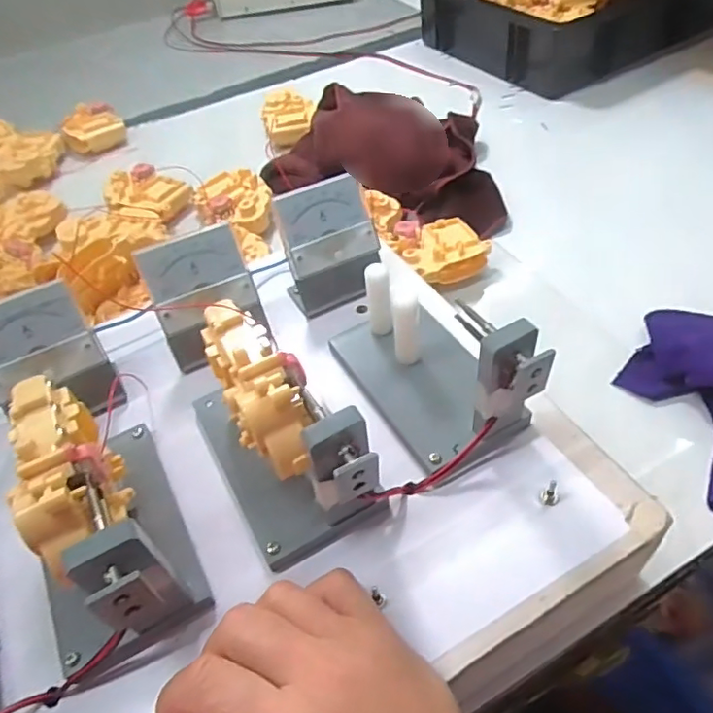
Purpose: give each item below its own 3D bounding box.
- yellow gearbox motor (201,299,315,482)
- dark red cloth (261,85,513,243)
[{"bbox_3d":[-0.048,0.011,0.284,0.037,0.034,0.093,-22,50,-13],"label":"yellow gearbox motor"},{"bbox_3d":[0.038,-0.226,0.599,0.258,0.085,0.164,14,52,18],"label":"dark red cloth"}]

